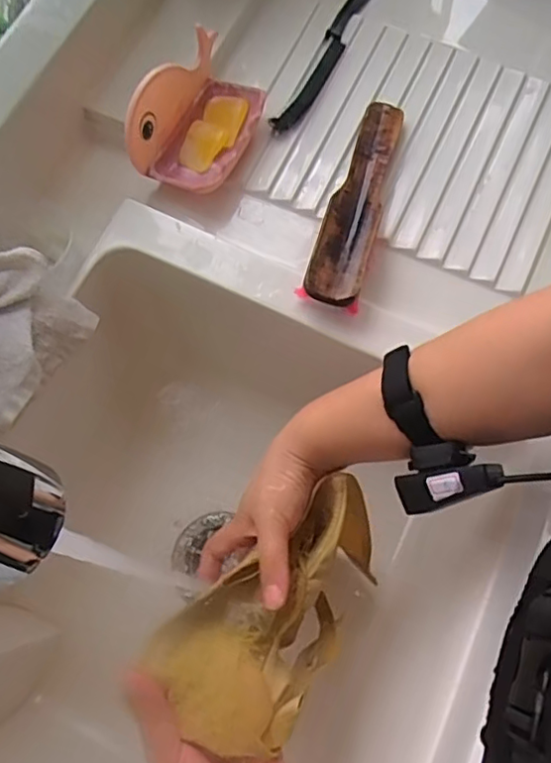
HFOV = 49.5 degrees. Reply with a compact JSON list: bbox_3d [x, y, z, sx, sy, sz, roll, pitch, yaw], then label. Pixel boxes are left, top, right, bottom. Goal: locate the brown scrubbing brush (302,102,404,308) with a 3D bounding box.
[{"bbox_3d":[0.073,-0.163,0.537,0.046,0.037,0.218,15,74,4],"label":"brown scrubbing brush"}]

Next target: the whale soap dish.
[{"bbox_3d":[-0.065,-0.247,0.557,0.092,0.070,0.140,29,75,7],"label":"whale soap dish"}]

